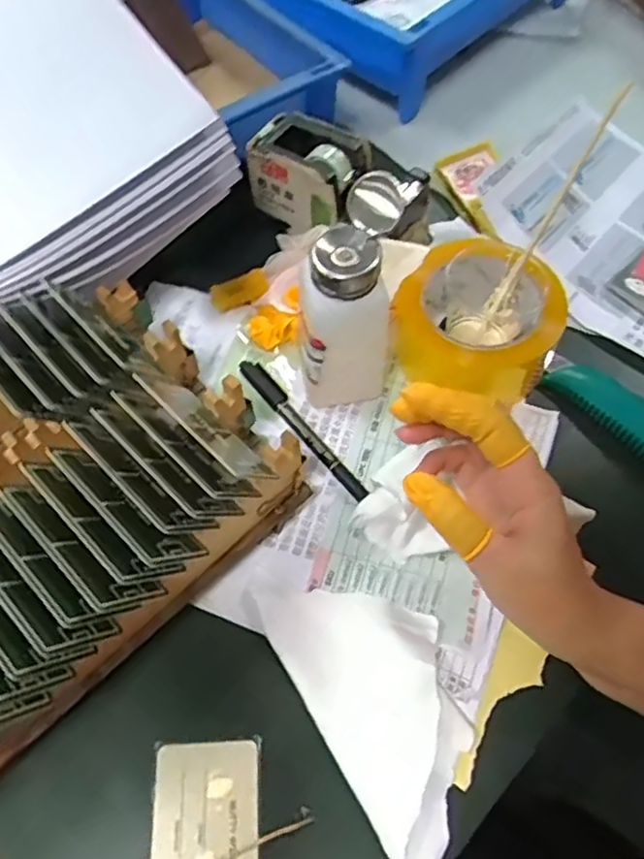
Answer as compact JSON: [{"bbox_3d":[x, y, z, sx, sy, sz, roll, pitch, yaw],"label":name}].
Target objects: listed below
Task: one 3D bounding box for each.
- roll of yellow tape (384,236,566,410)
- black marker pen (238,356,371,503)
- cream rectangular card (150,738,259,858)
[{"bbox_3d":[0.105,-0.070,0.453,0.100,0.074,0.093,1,59,-1],"label":"roll of yellow tape"},{"bbox_3d":[-0.014,-0.001,0.454,0.015,0.011,0.137,-34,66,-20],"label":"black marker pen"},{"bbox_3d":[-0.061,0.210,0.343,0.054,0.006,0.085,-2,59,-3],"label":"cream rectangular card"}]

